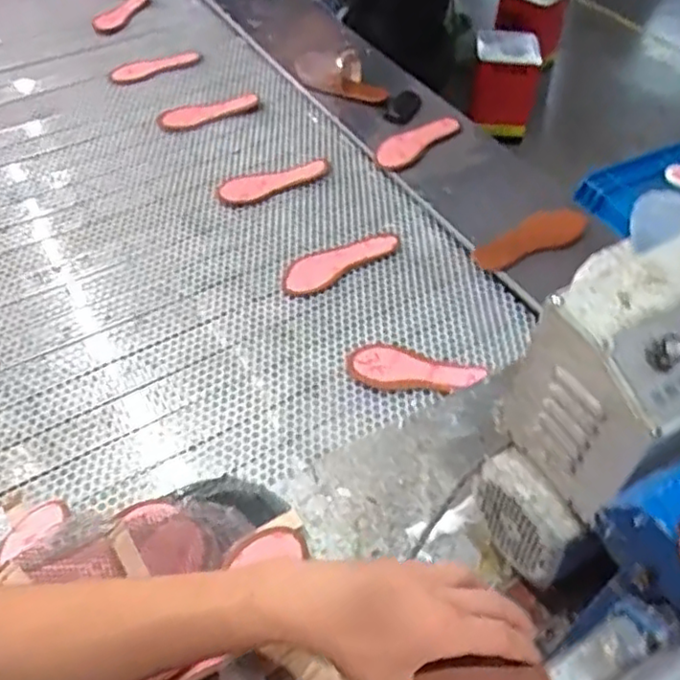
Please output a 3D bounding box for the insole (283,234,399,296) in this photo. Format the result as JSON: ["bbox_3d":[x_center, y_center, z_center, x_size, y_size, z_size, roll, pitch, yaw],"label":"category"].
[{"bbox_3d":[-0.005,-0.139,1.154,0.212,0.015,0.081,-29,51,-19],"label":"insole"}]

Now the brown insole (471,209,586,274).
[{"bbox_3d":[0.340,-0.177,1.153,0.224,0.030,0.073,-20,52,-15],"label":"brown insole"}]

